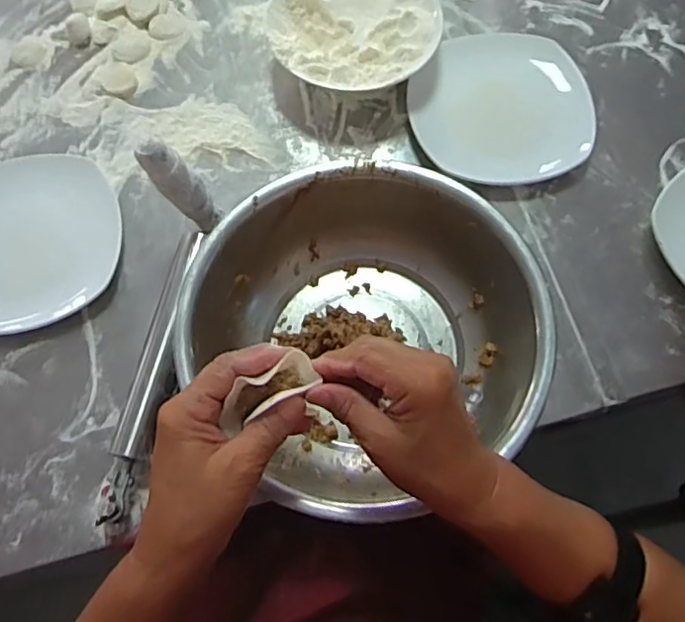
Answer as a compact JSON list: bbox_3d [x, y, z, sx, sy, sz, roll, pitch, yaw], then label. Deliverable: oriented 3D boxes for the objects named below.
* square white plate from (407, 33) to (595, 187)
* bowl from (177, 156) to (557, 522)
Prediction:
[{"bbox_3d":[0.158,-0.210,0.614,0.173,0.017,0.177,-10,73,-1],"label":"square white plate"},{"bbox_3d":[0.022,0.013,0.502,0.257,0.094,0.267,-1,73,2],"label":"bowl"}]

